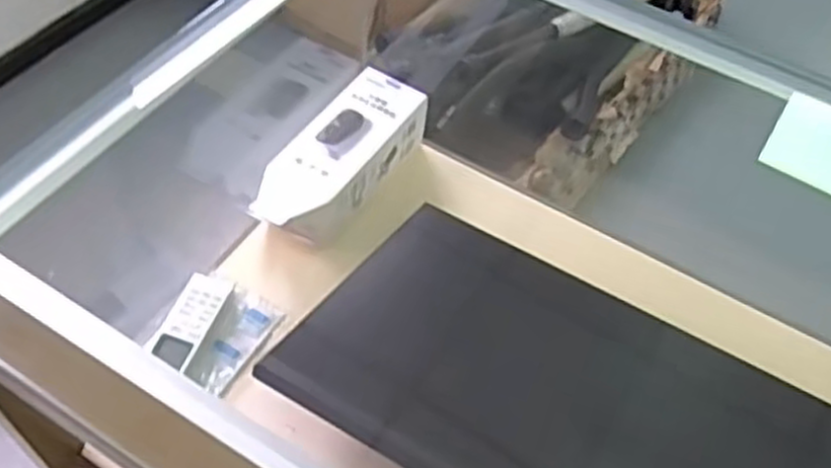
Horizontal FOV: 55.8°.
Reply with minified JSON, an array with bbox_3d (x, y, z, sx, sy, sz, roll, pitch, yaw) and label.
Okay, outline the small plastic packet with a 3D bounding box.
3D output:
[{"bbox_3d":[-0.182,0.108,0.787,0.053,0.020,0.114,21,56,11],"label":"small plastic packet"}]

